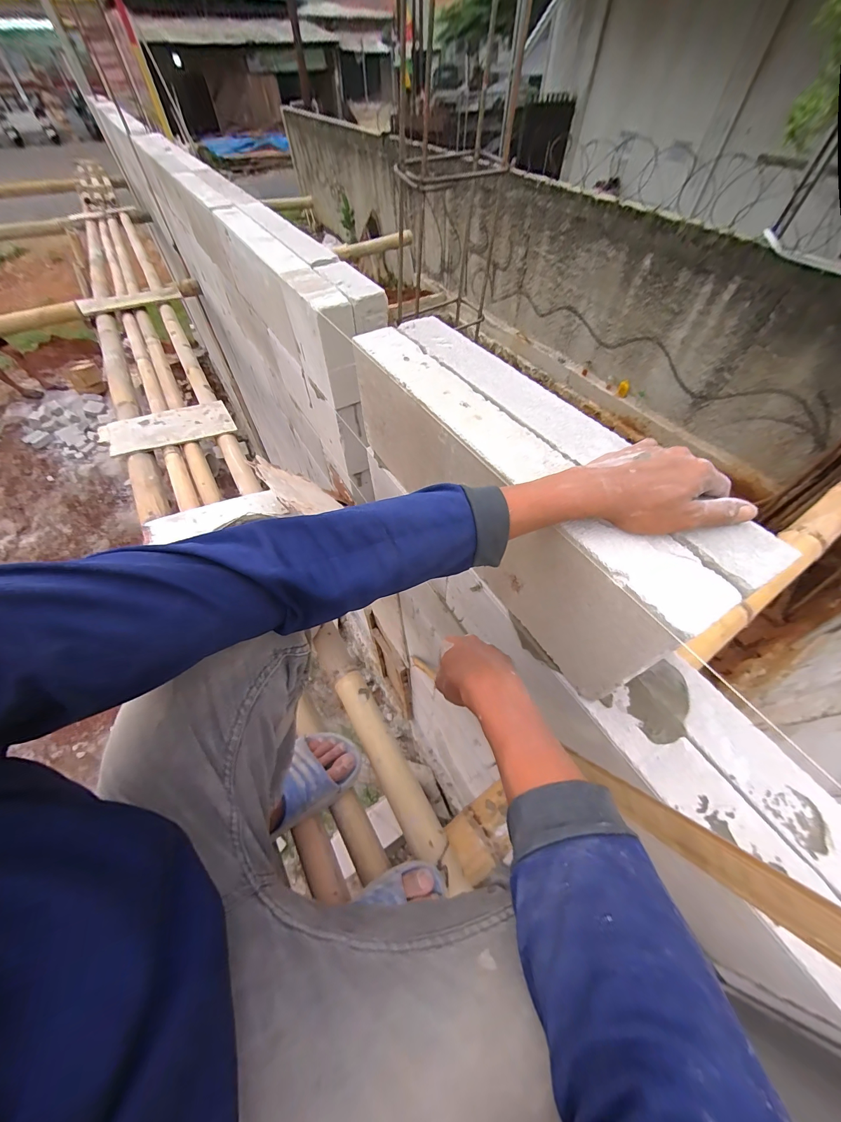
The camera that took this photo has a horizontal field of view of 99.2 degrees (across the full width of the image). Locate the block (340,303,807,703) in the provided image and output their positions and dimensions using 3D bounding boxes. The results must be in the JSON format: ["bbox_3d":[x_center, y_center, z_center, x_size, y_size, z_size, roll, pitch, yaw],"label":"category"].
[{"bbox_3d":[0.107,-0.118,0.503,0.171,0.223,0.572,-23,62,-15],"label":"block"}]

